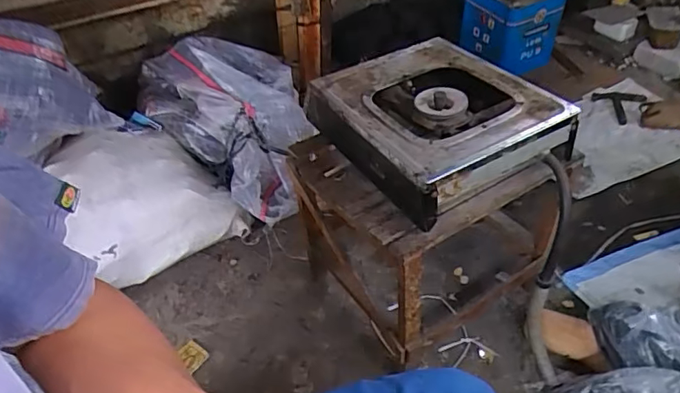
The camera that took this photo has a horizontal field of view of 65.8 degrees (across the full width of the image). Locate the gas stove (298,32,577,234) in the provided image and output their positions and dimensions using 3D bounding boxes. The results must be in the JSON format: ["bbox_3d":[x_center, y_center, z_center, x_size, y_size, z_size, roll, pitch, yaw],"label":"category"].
[{"bbox_3d":[0.147,-0.123,0.852,0.273,0.105,0.339,-23,45,-21],"label":"gas stove"}]

